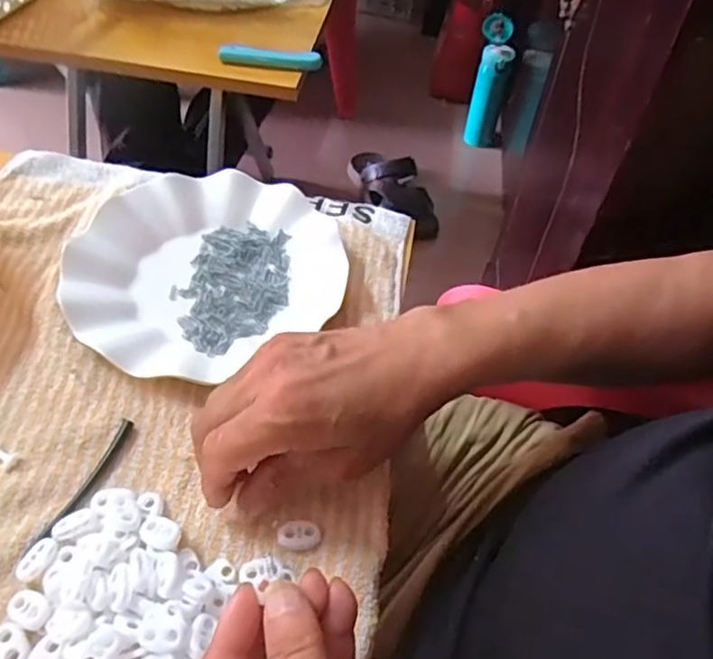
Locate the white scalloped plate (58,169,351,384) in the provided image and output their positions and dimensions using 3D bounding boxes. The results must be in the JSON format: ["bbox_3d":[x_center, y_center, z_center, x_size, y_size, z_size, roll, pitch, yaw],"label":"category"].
[{"bbox_3d":[-0.104,-0.044,0.440,0.179,0.023,0.170,2,52,-2],"label":"white scalloped plate"}]

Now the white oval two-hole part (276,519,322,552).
[{"bbox_3d":[-0.030,0.107,0.338,0.023,0.004,0.016,-1,52,-4],"label":"white oval two-hole part"}]

